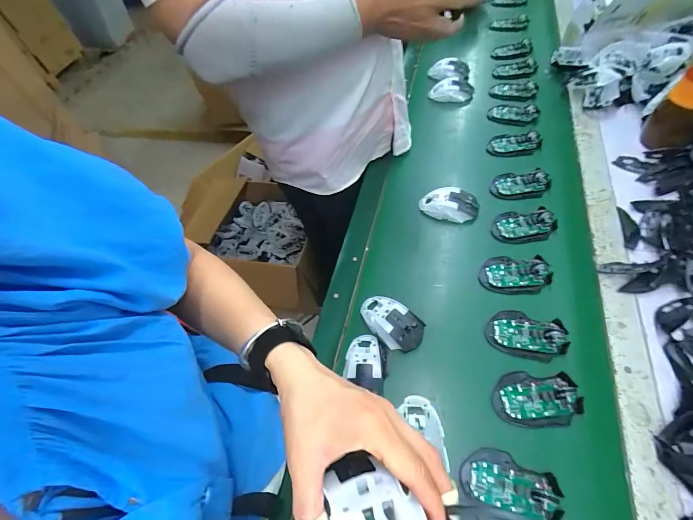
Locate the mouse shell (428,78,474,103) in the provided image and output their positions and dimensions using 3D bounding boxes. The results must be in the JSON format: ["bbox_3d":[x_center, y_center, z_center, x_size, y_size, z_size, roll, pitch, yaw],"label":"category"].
[{"bbox_3d":[0.289,-0.471,0.919,0.117,0.033,0.060,6,59,6],"label":"mouse shell"}]

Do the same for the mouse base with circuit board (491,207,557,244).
[{"bbox_3d":[0.340,-0.067,0.635,0.111,0.024,0.072,4,59,5],"label":"mouse base with circuit board"}]

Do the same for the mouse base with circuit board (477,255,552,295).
[{"bbox_3d":[0.296,0.024,0.582,0.111,0.027,0.072,7,60,7],"label":"mouse base with circuit board"}]

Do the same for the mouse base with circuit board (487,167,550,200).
[{"bbox_3d":[0.363,-0.157,0.695,0.111,0.030,0.067,6,59,7],"label":"mouse base with circuit board"}]

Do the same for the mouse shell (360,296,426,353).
[{"bbox_3d":[0.072,0.105,0.559,0.116,0.037,0.073,38,68,22],"label":"mouse shell"}]

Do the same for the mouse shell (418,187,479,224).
[{"bbox_3d":[0.213,-0.115,0.688,0.118,0.046,0.067,20,62,14],"label":"mouse shell"}]

